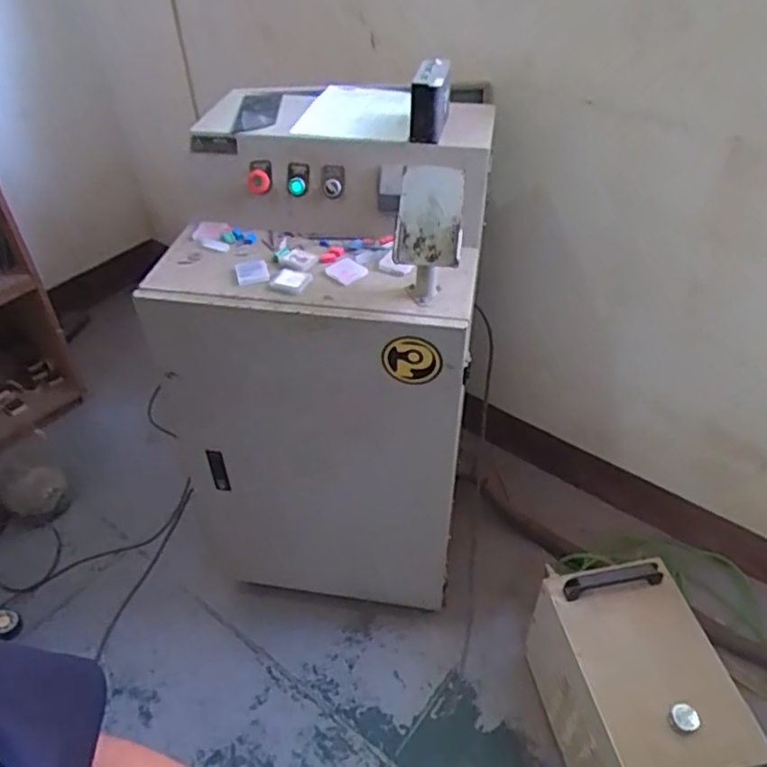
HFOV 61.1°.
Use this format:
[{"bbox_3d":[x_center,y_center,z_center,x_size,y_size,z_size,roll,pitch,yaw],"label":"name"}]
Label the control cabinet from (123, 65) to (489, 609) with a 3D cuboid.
[{"bbox_3d":[-0.091,-0.055,1.460,0.551,1.019,0.569,5,42,8],"label":"control cabinet"}]

